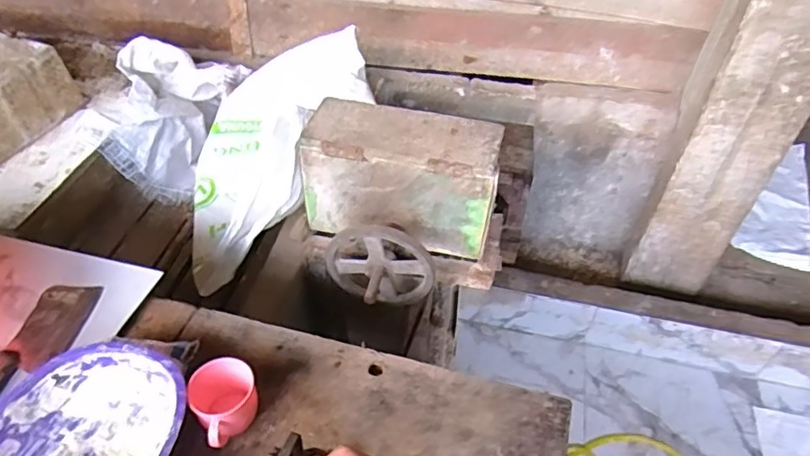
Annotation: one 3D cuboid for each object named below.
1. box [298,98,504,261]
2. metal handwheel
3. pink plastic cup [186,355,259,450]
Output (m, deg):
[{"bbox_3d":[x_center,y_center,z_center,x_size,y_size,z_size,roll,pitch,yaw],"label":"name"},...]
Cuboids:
[{"bbox_3d":[-0.006,-0.092,1.103,0.355,0.228,0.139,15,44,11],"label":"box"},{"bbox_3d":[-0.049,0.088,1.046,0.196,0.178,0.097,10,44,6],"label":"metal handwheel"},{"bbox_3d":[-0.210,0.205,0.688,0.073,0.072,0.074,3,43,-2],"label":"pink plastic cup"}]

